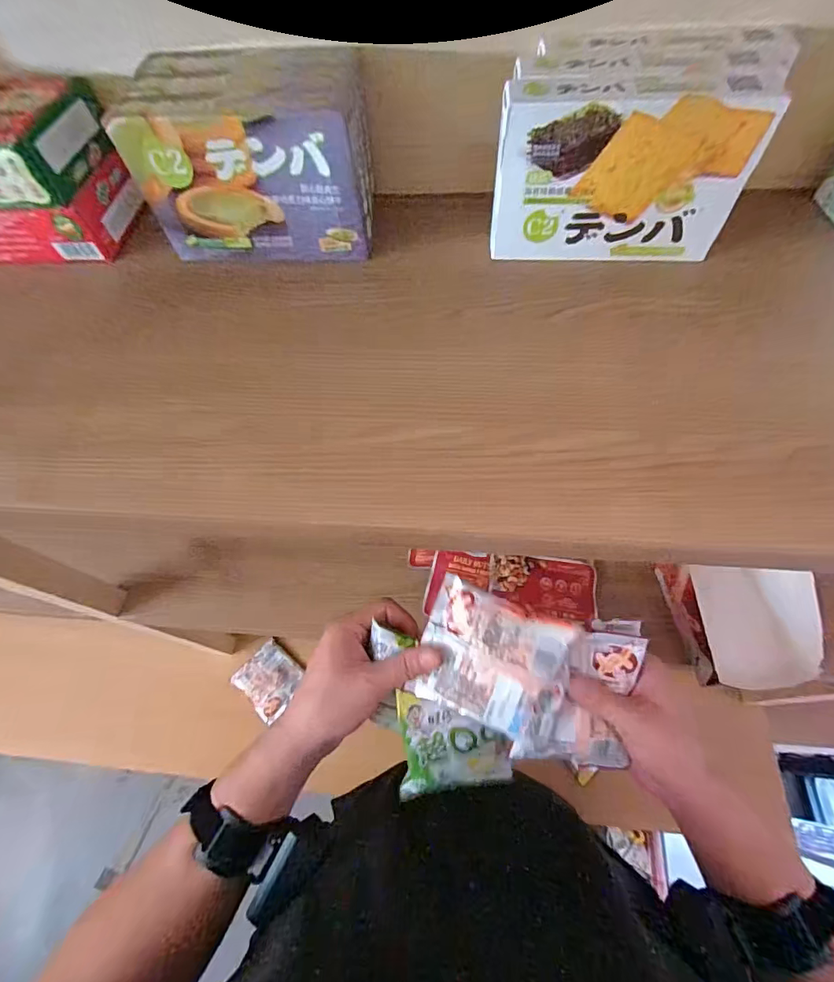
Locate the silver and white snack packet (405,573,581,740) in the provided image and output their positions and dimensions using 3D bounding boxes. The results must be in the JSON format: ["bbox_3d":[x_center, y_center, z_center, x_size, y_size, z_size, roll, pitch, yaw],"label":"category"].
[{"bbox_3d":[0.056,0.134,0.349,0.109,0.014,0.098,21,92,17],"label":"silver and white snack packet"}]

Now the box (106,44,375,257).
[{"bbox_3d":[-0.103,-0.231,0.307,0.149,0.089,0.084,2,61,4],"label":"box"}]

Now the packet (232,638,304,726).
[{"bbox_3d":[-0.274,0.349,0.820,0.113,0.018,0.100,36,68,20],"label":"packet"}]

